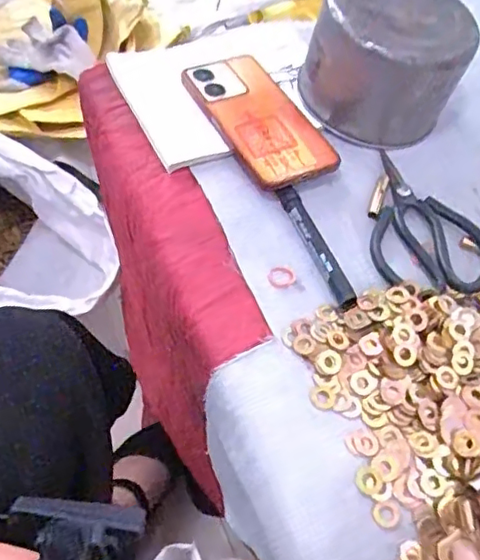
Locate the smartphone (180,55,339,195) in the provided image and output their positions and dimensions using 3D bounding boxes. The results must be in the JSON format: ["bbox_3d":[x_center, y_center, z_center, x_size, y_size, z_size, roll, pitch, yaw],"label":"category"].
[{"bbox_3d":[0.014,-0.145,0.525,0.076,0.011,0.160,-24,62,-16],"label":"smartphone"}]

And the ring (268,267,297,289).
[{"bbox_3d":[0.033,-0.002,0.457,0.021,0.004,0.018,-14,59,-17],"label":"ring"}]

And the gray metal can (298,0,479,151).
[{"bbox_3d":[0.135,-0.202,0.540,0.129,0.099,0.122,4,56,-6],"label":"gray metal can"}]

